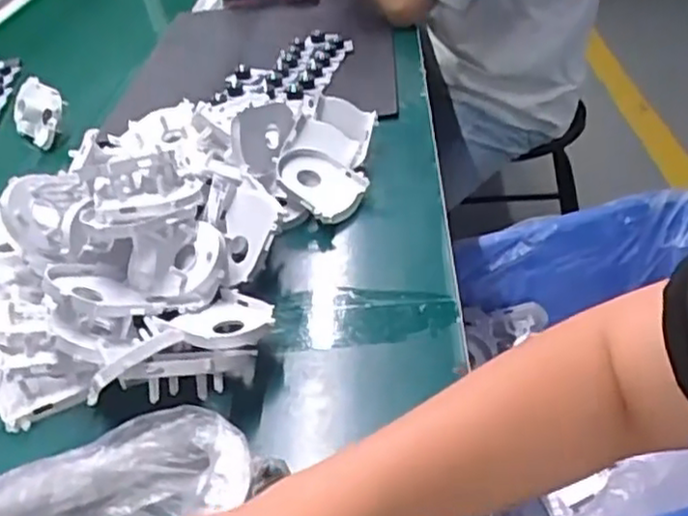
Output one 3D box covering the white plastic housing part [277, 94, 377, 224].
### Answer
[{"bbox_3d":[-0.015,-0.100,0.717,0.079,0.059,0.160,0,36,11],"label":"white plastic housing part"}]

